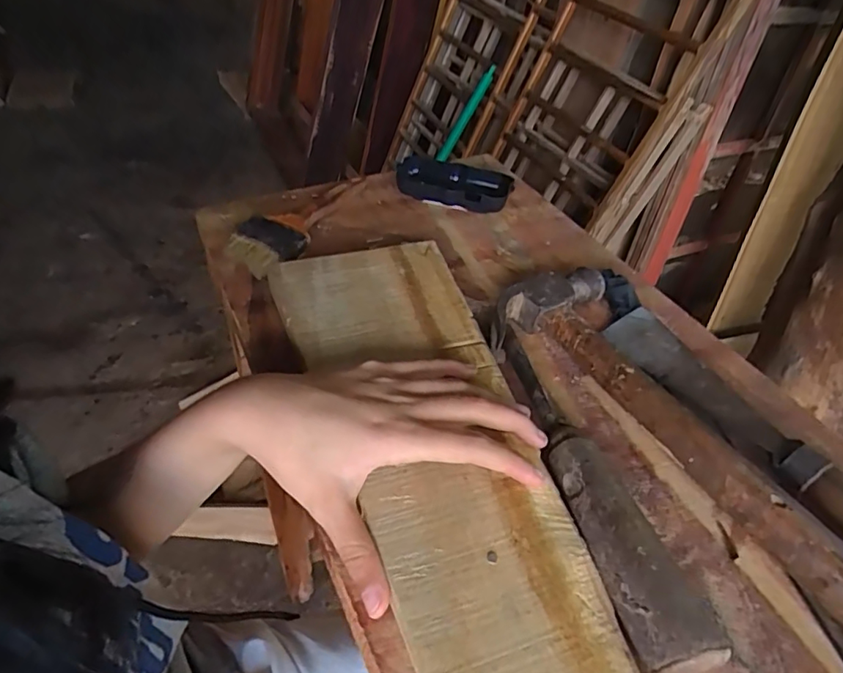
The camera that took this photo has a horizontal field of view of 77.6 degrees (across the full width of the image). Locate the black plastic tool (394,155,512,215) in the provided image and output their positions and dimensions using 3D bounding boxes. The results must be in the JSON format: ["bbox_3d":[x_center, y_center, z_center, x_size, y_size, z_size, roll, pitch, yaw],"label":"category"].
[{"bbox_3d":[0.029,-0.150,0.516,0.118,0.031,0.050,25,46,17],"label":"black plastic tool"}]

